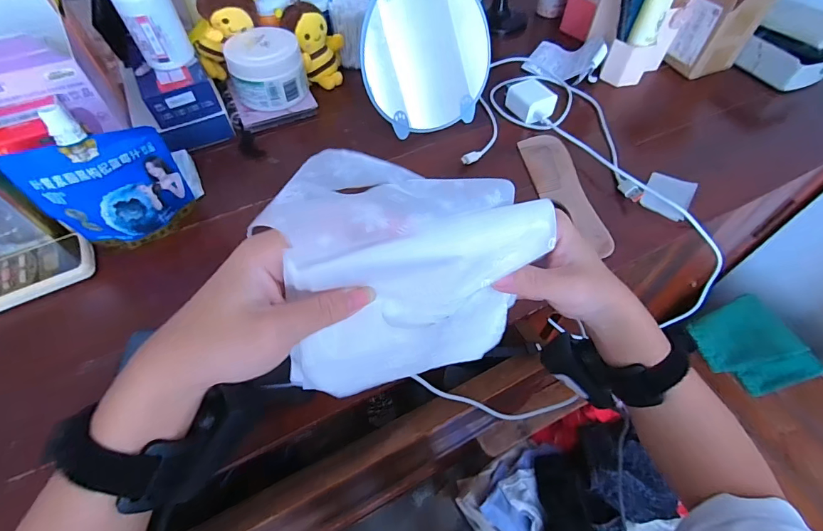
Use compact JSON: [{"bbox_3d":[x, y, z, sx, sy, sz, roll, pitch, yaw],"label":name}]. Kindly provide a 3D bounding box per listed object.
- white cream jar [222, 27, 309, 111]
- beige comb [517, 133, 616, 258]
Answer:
[{"bbox_3d":[-0.178,-0.243,0.498,0.091,0.062,0.079,-11,57,-7],"label":"white cream jar"},{"bbox_3d":[0.168,-0.083,0.442,0.049,0.012,0.171,-8,57,-5],"label":"beige comb"}]

